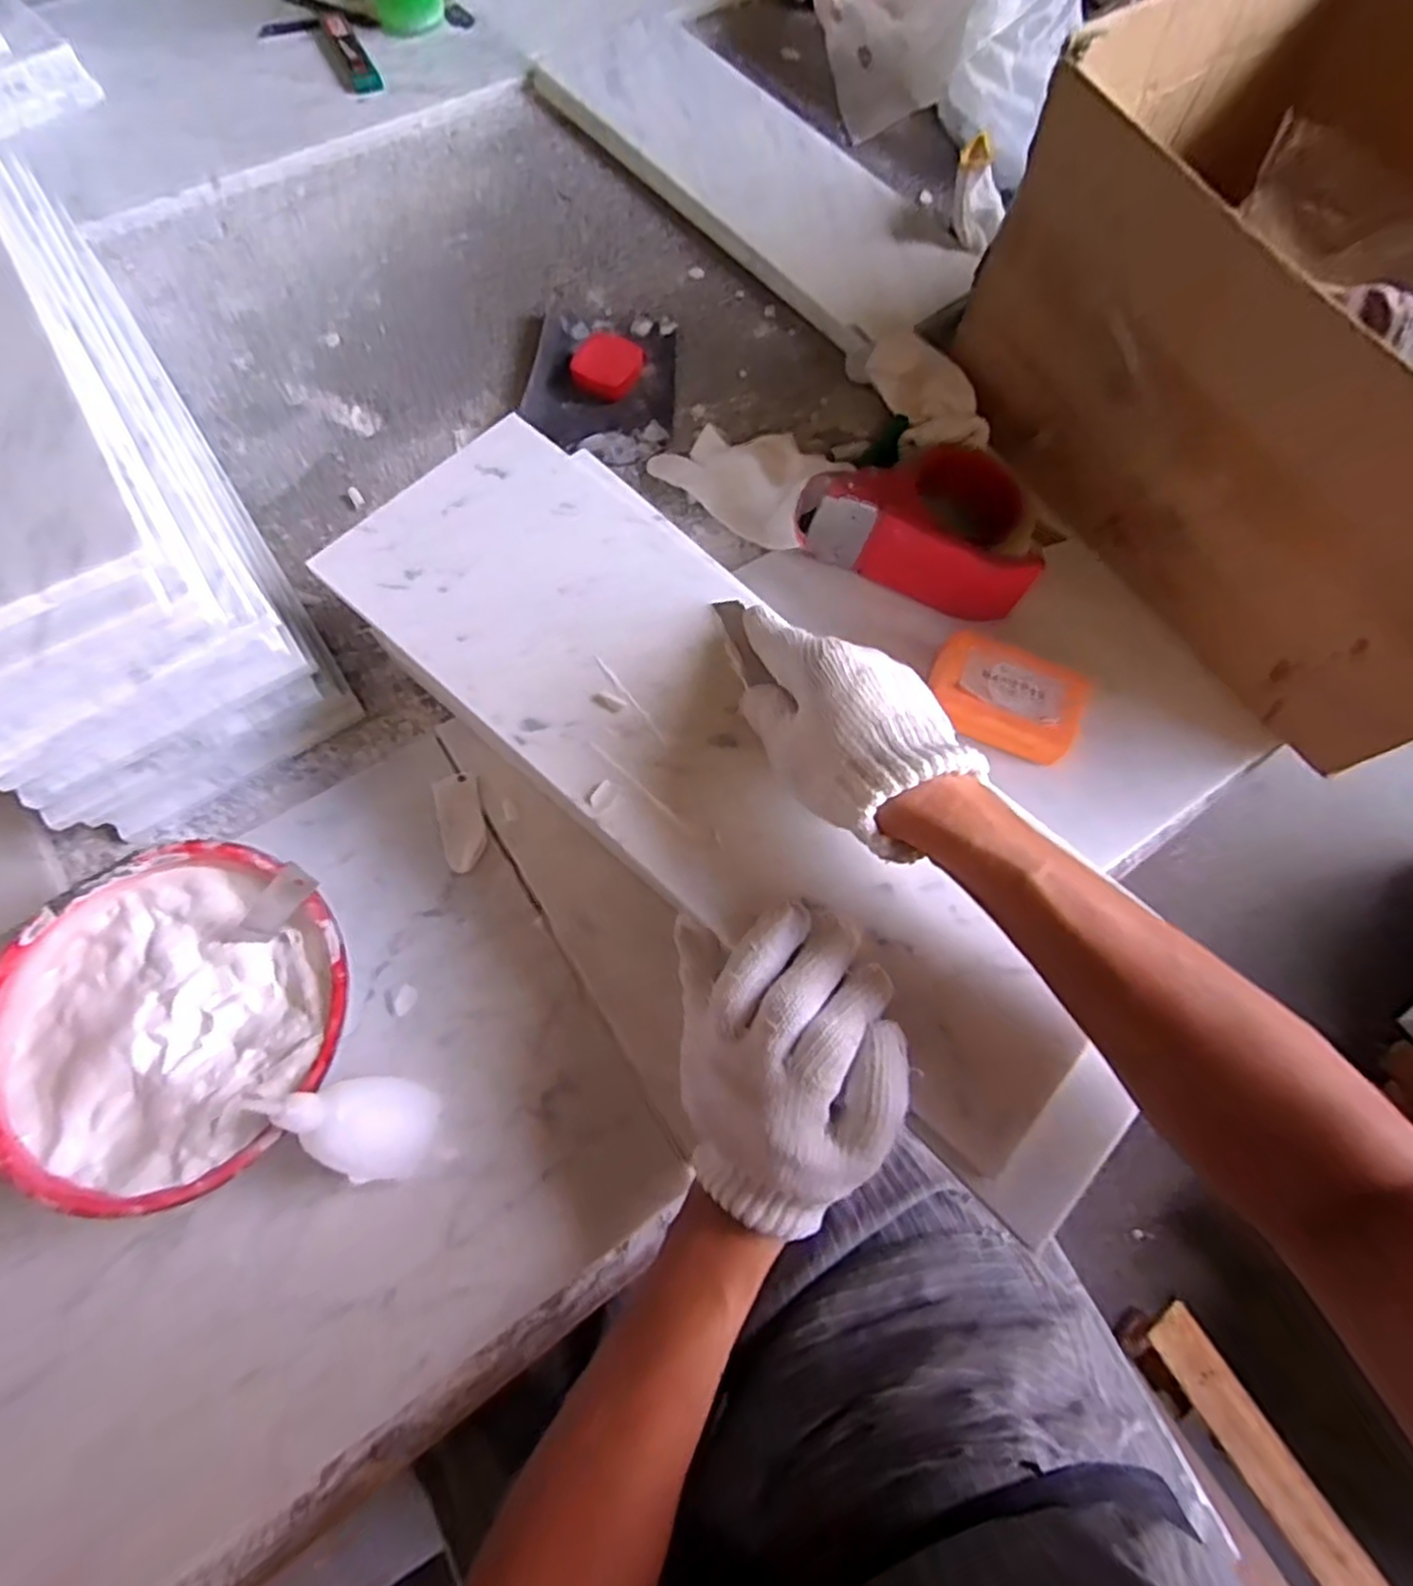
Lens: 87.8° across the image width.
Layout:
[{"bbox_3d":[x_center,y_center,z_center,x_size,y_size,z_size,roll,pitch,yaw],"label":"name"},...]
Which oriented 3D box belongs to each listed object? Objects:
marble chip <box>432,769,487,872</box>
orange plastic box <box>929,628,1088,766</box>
[{"bbox_3d":[-0.144,0.016,0.434,0.025,0.005,0.057,-14,70,-7],"label":"marble chip"},{"bbox_3d":[0.192,-0.062,0.470,0.096,0.024,0.062,25,70,8],"label":"orange plastic box"}]

